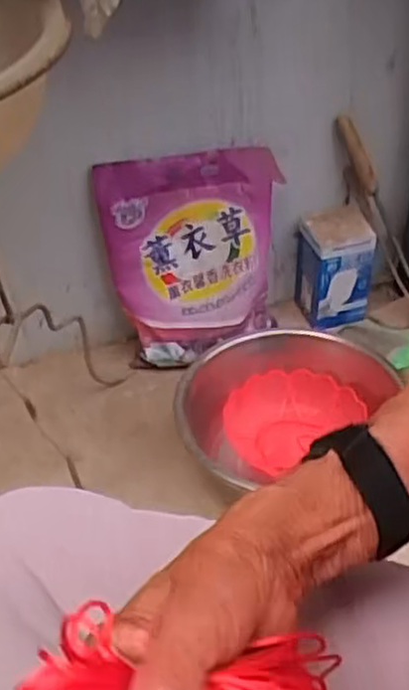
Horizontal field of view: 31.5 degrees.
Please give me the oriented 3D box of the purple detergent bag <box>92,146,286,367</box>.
[{"bbox_3d":[-0.015,-0.130,1.112,0.265,0.297,0.113,-12,40,-11],"label":"purple detergent bag"}]

